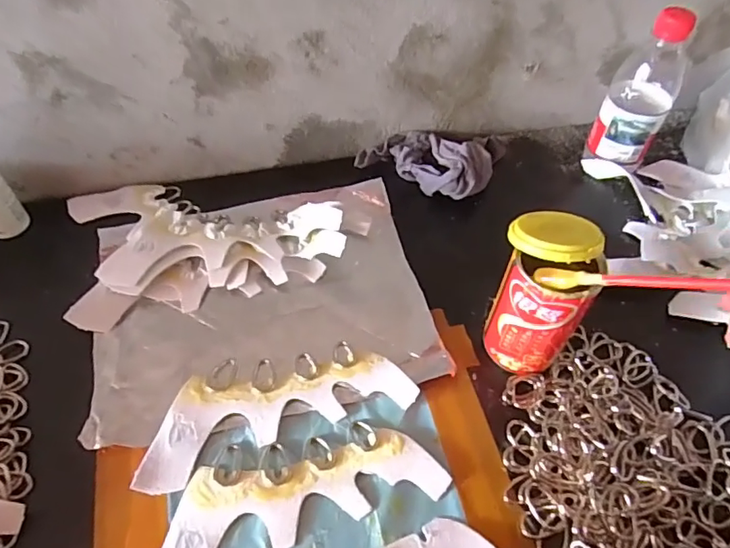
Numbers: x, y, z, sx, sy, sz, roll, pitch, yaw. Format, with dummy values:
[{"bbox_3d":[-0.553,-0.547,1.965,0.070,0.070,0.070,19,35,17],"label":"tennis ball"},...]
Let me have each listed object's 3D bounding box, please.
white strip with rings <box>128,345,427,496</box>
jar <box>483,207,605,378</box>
[{"bbox_3d":[-0.073,0.101,0.425,0.214,0.011,0.082,-16,54,-13],"label":"white strip with rings"},{"bbox_3d":[0.136,0.019,0.417,0.075,0.133,0.068,33,59,22],"label":"jar"}]

